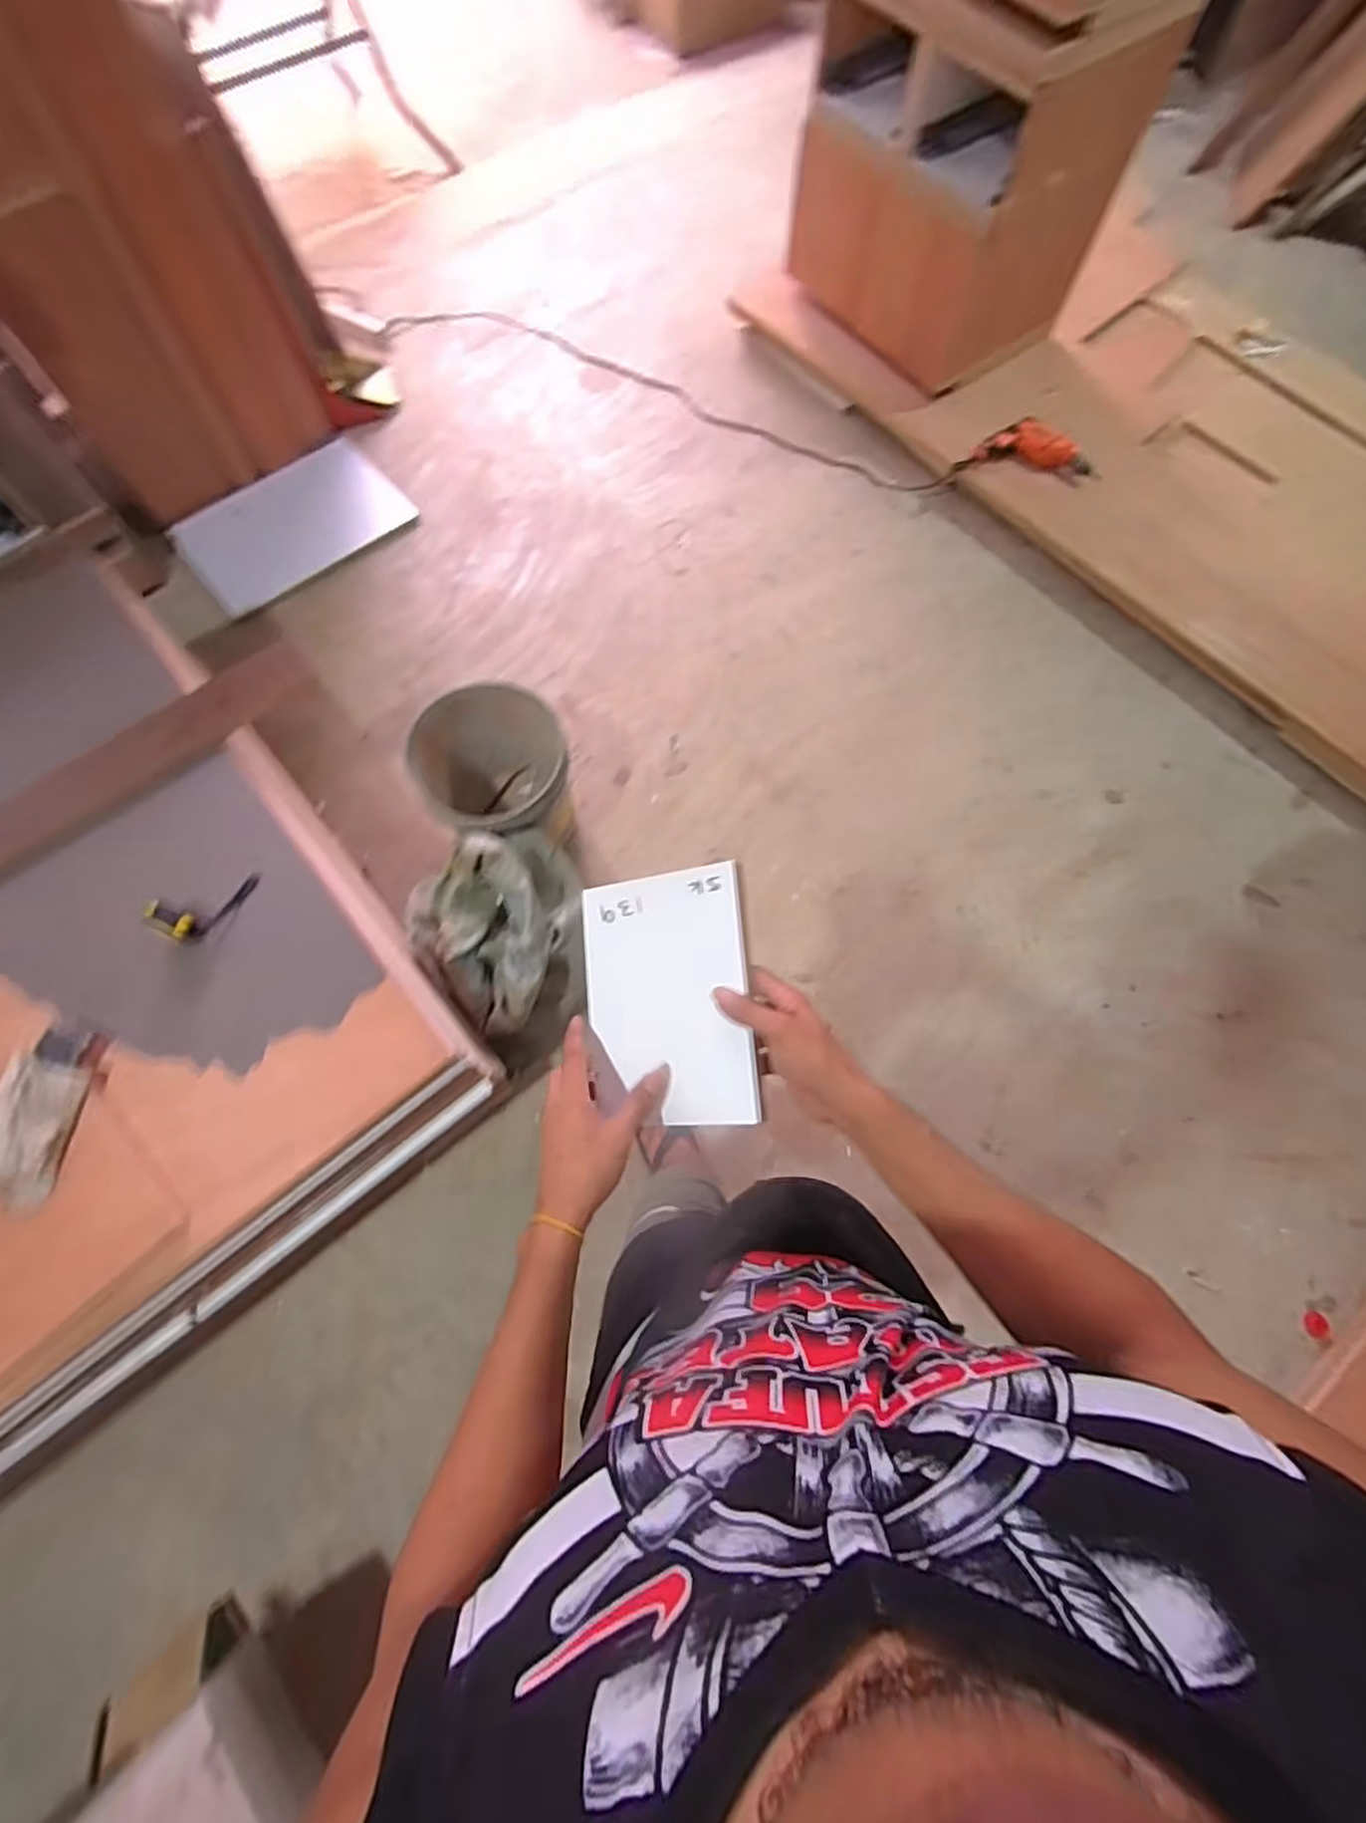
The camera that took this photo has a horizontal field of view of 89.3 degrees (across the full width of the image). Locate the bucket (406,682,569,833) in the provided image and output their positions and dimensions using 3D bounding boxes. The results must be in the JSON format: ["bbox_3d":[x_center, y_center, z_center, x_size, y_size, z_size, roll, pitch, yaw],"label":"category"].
[{"bbox_3d":[-0.379,-0.290,1.515,0.297,0.326,0.276,0,71,0],"label":"bucket"}]

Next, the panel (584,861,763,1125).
[{"bbox_3d":[-0.016,0.073,0.591,0.153,0.008,0.209,-11,79,28],"label":"panel"}]

